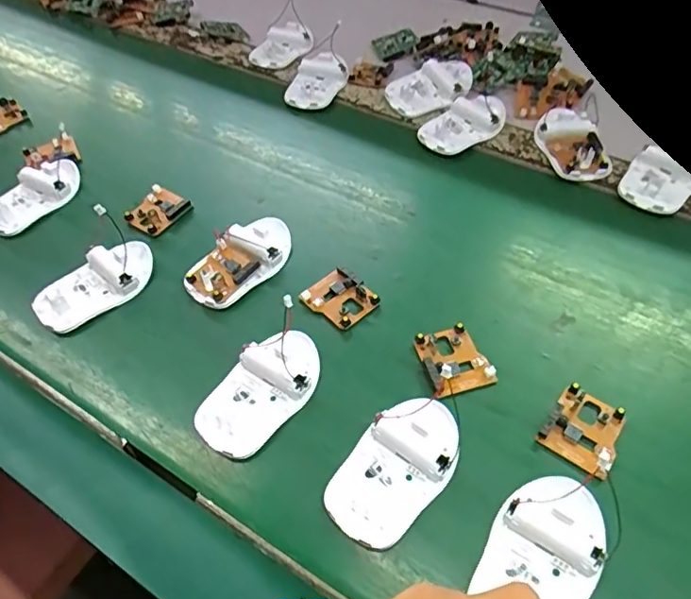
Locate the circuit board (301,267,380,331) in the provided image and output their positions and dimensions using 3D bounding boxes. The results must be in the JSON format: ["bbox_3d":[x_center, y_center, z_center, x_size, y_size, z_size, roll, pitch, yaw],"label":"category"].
[{"bbox_3d":[-0.004,0.000,0.429,0.050,0.011,0.041,34,62,26],"label":"circuit board"}]

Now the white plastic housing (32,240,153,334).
[{"bbox_3d":[-0.203,-0.014,0.447,0.096,0.023,0.055,-34,58,-20],"label":"white plastic housing"}]

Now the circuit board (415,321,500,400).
[{"bbox_3d":[0.077,0.043,0.391,0.044,0.007,0.050,-15,53,-7],"label":"circuit board"}]

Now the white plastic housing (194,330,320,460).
[{"bbox_3d":[-0.058,0.060,0.378,0.055,0.023,0.096,34,62,26],"label":"white plastic housing"}]

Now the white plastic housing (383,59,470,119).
[{"bbox_3d":[0.091,-0.226,0.586,0.095,0.019,0.056,-28,56,-17],"label":"white plastic housing"}]

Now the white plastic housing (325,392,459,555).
[{"bbox_3d":[0.031,0.104,0.340,0.055,0.018,0.095,36,63,27],"label":"white plastic housing"}]

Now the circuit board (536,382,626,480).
[{"bbox_3d":[0.154,0.084,0.355,0.044,0.011,0.048,28,59,23],"label":"circuit board"}]

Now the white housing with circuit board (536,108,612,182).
[{"bbox_3d":[0.214,-0.147,0.520,0.050,0.020,0.088,-12,53,-5],"label":"white housing with circuit board"}]

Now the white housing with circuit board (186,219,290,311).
[{"bbox_3d":[-0.086,-0.033,0.453,0.095,0.022,0.051,-38,59,-23],"label":"white housing with circuit board"}]

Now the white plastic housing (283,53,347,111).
[{"bbox_3d":[-0.032,-0.240,0.606,0.056,0.023,0.074,10,54,11],"label":"white plastic housing"}]

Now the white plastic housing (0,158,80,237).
[{"bbox_3d":[-0.297,-0.098,0.520,0.051,0.022,0.096,32,61,25],"label":"white plastic housing"}]

